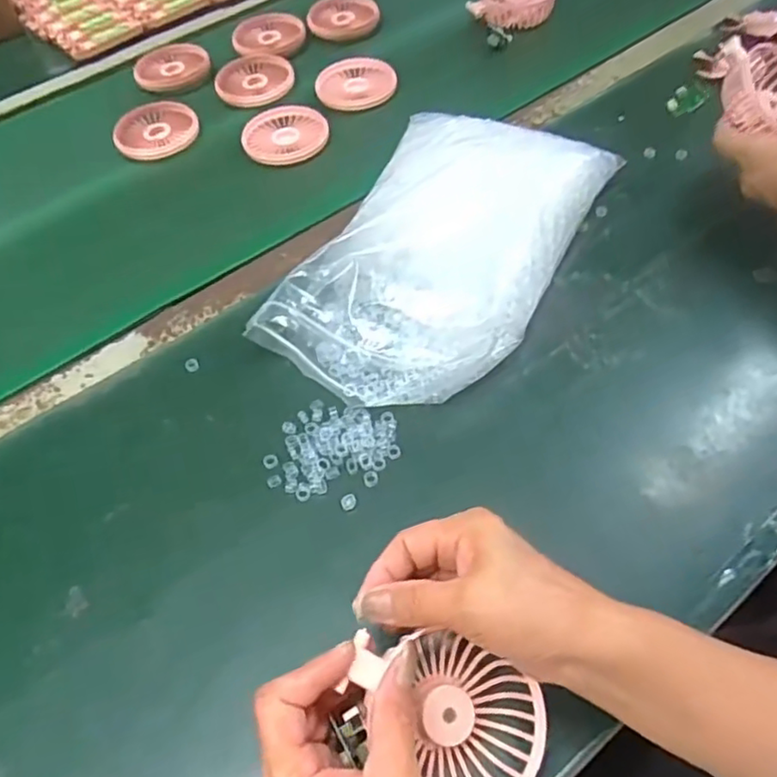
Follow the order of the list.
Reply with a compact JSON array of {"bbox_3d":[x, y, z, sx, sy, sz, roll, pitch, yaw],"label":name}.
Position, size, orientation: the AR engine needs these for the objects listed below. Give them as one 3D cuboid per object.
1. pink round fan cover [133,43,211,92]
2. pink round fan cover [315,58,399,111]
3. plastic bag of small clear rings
[{"bbox_3d":[-0.256,-0.381,0.747,0.086,0.008,0.090,-3,54,4],"label":"pink round fan cover"},{"bbox_3d":[-0.036,-0.335,0.692,0.084,0.018,0.072,-25,56,-12],"label":"pink round fan cover"},{"bbox_3d":[0.045,-0.115,0.499,0.178,0.068,0.293,21,59,19],"label":"plastic bag of small clear rings"}]

